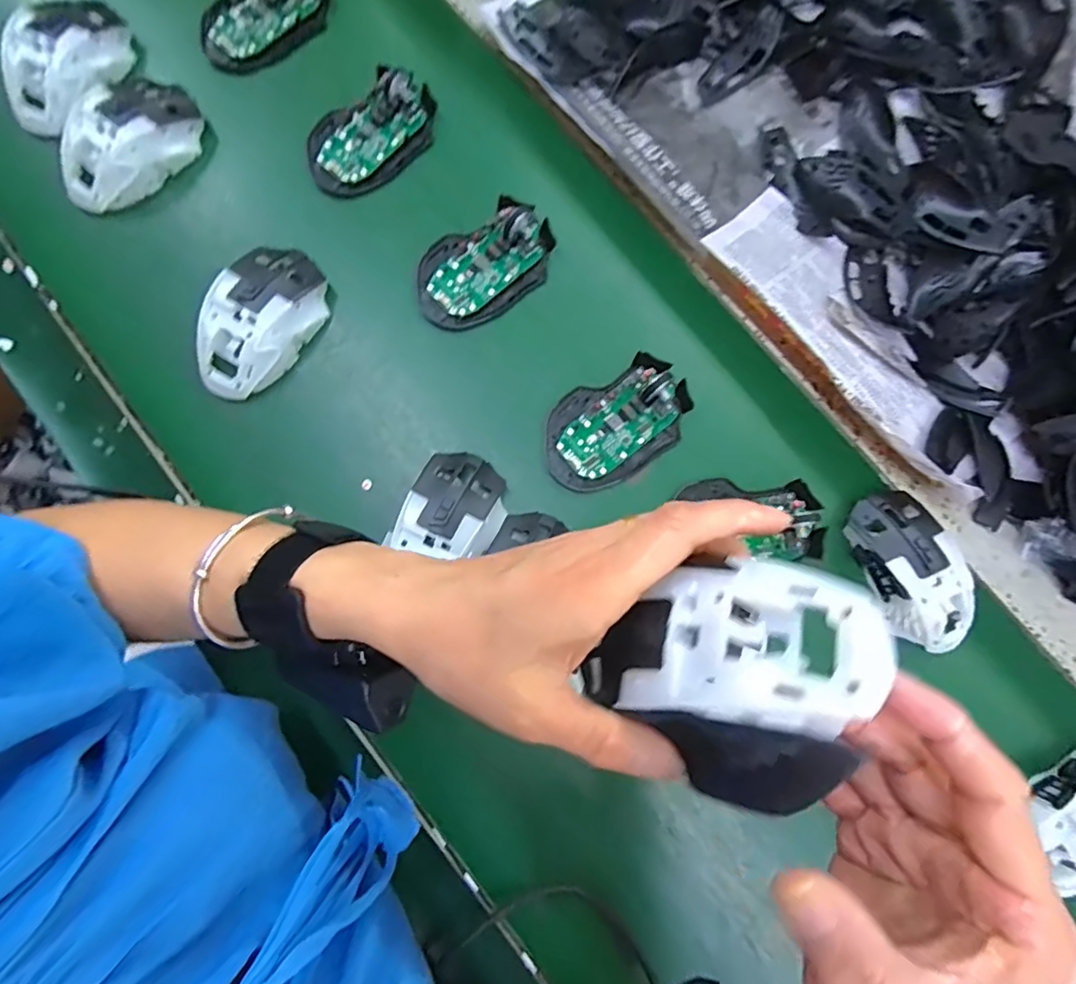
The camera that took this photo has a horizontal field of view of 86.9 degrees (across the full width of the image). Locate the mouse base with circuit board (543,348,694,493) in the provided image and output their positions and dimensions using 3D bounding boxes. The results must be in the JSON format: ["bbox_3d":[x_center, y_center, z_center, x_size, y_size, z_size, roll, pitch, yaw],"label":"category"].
[{"bbox_3d":[0.057,-0.051,0.414,0.114,0.023,0.075,-37,84,-3],"label":"mouse base with circuit board"}]

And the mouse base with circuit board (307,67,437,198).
[{"bbox_3d":[-0.133,-0.287,0.451,0.114,0.019,0.066,-37,84,-3],"label":"mouse base with circuit board"}]

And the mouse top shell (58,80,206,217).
[{"bbox_3d":[-0.320,-0.272,0.439,0.077,0.040,0.118,37,85,5],"label":"mouse top shell"}]

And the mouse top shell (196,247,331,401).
[{"bbox_3d":[-0.202,-0.124,0.414,0.064,0.041,0.119,31,85,4],"label":"mouse top shell"}]

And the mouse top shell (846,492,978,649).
[{"bbox_3d":[0.264,0.055,0.400,0.059,0.042,0.113,-25,83,-2],"label":"mouse top shell"}]

